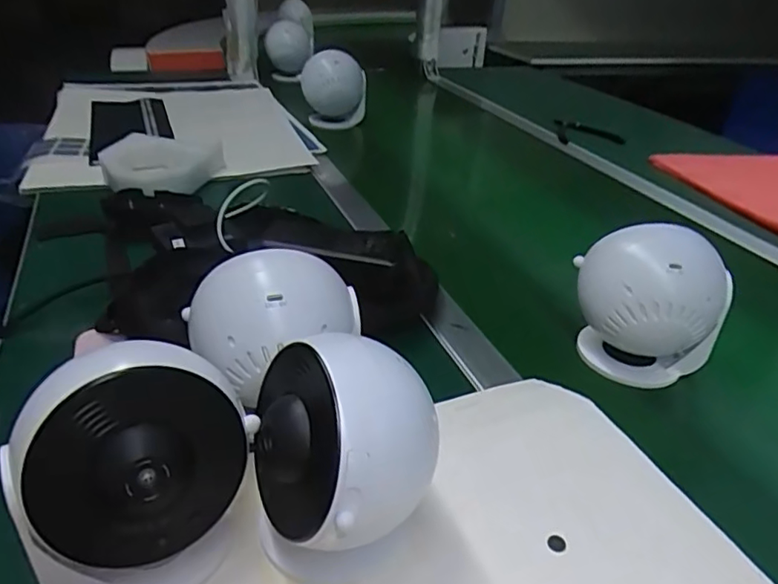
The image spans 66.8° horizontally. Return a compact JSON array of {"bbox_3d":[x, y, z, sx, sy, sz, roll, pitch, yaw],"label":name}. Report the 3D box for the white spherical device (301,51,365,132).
[{"bbox_3d":[-0.097,-0.358,1.049,0.110,0.133,0.138,1,30,-6],"label":"white spherical device"}]

